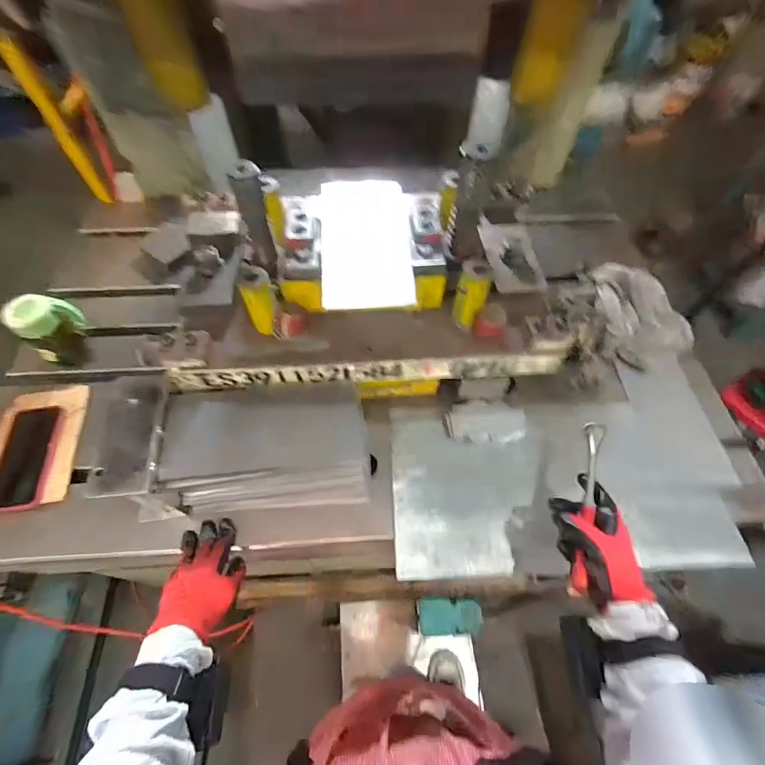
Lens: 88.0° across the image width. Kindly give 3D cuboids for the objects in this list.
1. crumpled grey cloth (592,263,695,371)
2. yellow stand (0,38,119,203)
[{"bbox_3d":[0.479,-0.124,0.723,0.162,0.058,0.194,6,58,3],"label":"crumpled grey cloth"},{"bbox_3d":[-0.733,-0.609,0.954,0.104,0.338,0.055,-30,63,-18],"label":"yellow stand"}]

